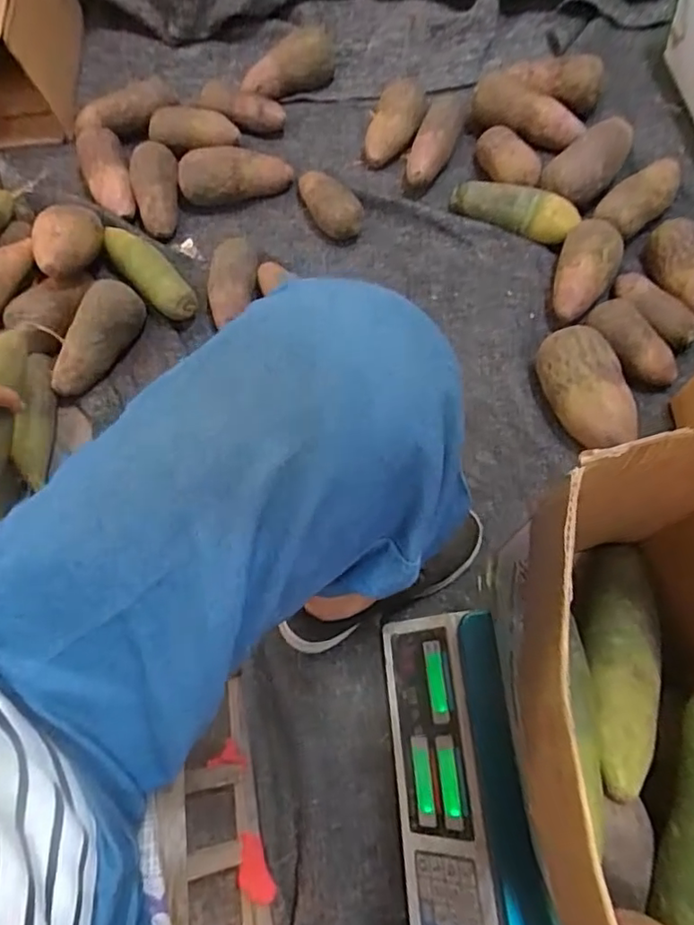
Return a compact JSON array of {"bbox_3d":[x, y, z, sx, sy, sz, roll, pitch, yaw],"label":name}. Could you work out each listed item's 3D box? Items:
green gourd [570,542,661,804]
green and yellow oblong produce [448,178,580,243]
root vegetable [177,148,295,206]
[{"bbox_3d":[0.213,0.148,0.445,0.058,0.055,0.204,14,45,7],"label":"green gourd"},{"bbox_3d":[0.237,-0.358,0.825,0.178,0.049,0.068,14,69,7],"label":"green and yellow oblong produce"},{"bbox_3d":[-0.165,-0.425,0.858,0.162,0.061,0.055,-6,68,1],"label":"root vegetable"}]

